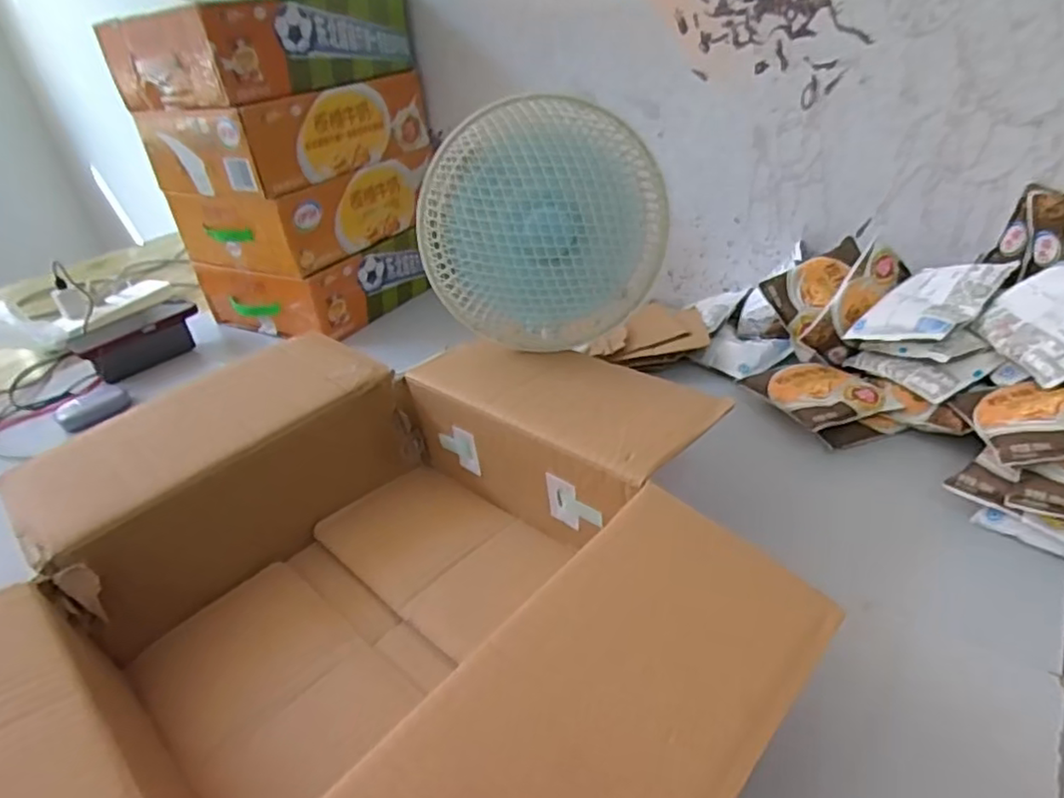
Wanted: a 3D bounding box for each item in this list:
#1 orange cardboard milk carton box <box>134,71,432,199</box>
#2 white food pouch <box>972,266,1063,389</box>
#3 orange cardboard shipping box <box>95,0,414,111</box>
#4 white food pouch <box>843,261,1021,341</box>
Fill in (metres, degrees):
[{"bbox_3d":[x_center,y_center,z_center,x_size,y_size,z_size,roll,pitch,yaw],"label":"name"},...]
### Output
[{"bbox_3d":[-0.352,-0.400,0.960,0.254,0.103,0.319,19,41,34],"label":"orange cardboard milk carton box"},{"bbox_3d":[0.442,-0.067,0.546,0.093,0.020,0.127,-34,24,25],"label":"white food pouch"},{"bbox_3d":[-0.372,-0.499,0.904,0.246,0.114,0.321,19,41,34],"label":"orange cardboard shipping box"},{"bbox_3d":[0.379,-0.095,0.622,0.115,0.019,0.095,-41,30,-17],"label":"white food pouch"}]

